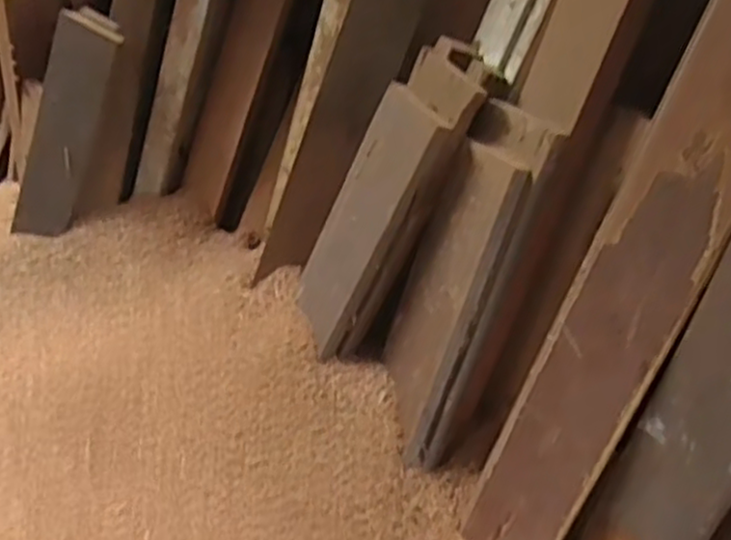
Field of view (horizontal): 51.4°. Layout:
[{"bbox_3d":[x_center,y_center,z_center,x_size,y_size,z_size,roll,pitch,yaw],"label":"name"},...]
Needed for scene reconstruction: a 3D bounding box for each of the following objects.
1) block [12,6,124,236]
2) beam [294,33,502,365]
[{"bbox_3d":[-0.573,-0.259,1.443,0.118,0.472,0.033,26,27,0],"label":"block"},{"bbox_3d":[0.037,-0.090,1.103,0.105,0.477,0.158,11,28,-33],"label":"beam"}]

